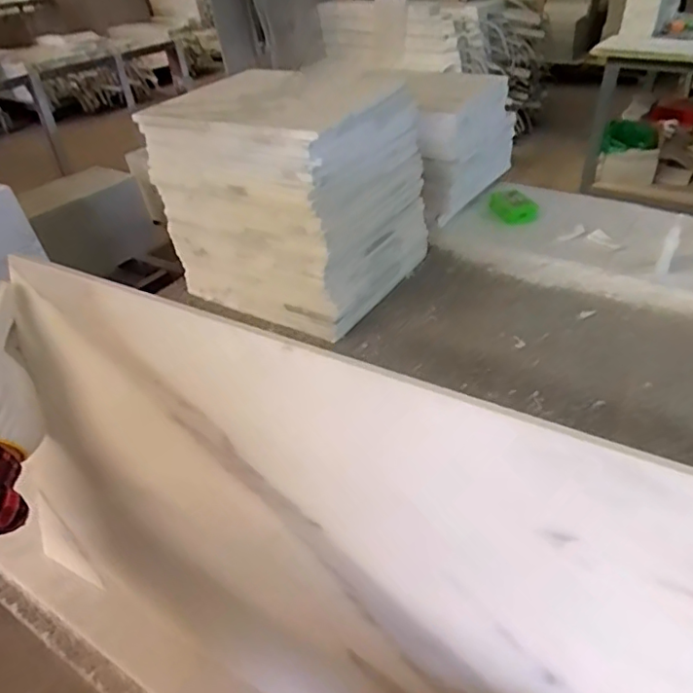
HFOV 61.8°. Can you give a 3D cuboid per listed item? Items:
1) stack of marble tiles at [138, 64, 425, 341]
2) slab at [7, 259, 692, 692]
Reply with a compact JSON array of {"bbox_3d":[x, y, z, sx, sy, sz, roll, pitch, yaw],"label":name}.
[{"bbox_3d":[-0.081,-0.246,0.927,0.321,0.281,0.302,18,42,27],"label":"stack of marble tiles"},{"bbox_3d":[-0.018,0.145,0.393,0.573,0.291,0.022,17,26,27],"label":"slab"}]

